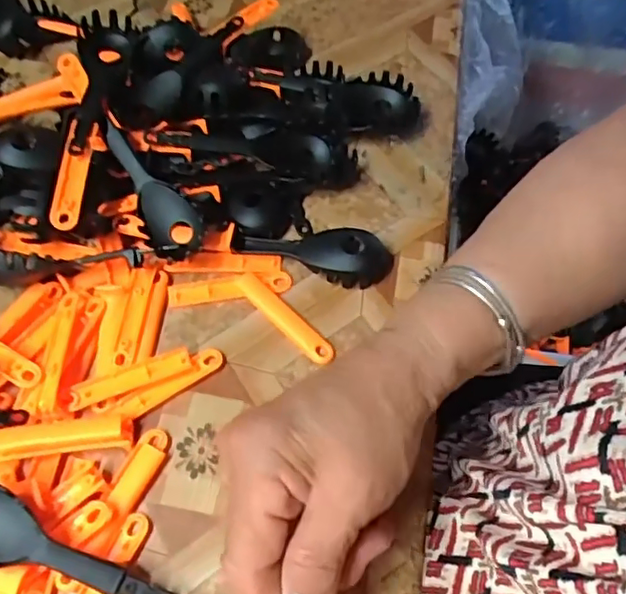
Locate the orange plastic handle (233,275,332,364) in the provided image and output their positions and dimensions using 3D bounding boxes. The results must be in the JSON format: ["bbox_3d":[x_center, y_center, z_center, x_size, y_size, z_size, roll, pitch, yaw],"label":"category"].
[{"bbox_3d":[-0.018,0.012,0.362,0.077,0.004,0.014,42,80,16],"label":"orange plastic handle"}]

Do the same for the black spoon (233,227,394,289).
[{"bbox_3d":[0.001,-0.026,0.377,0.098,0.017,0.037,-1,56,-2],"label":"black spoon"}]

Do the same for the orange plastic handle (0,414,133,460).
[{"bbox_3d":[-0.136,0.073,0.316,0.077,0.006,0.018,-5,57,-4],"label":"orange plastic handle"}]

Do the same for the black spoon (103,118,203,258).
[{"bbox_3d":[-0.102,-0.067,0.370,0.032,0.020,0.104,-30,79,-19],"label":"black spoon"}]

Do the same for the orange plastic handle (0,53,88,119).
[{"bbox_3d":[-0.195,-0.136,0.404,0.091,0.013,0.034,-17,57,7],"label":"orange plastic handle"}]

